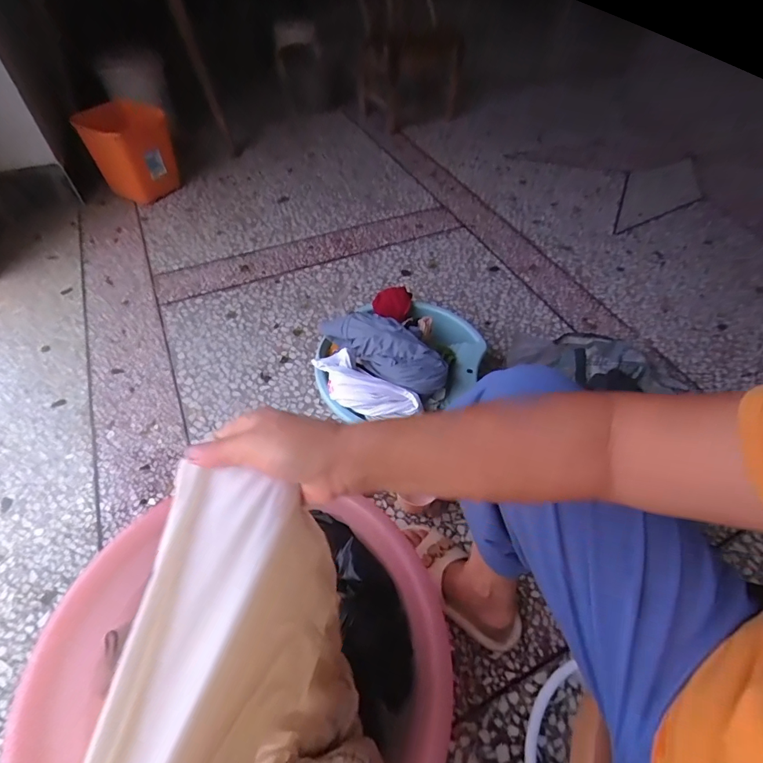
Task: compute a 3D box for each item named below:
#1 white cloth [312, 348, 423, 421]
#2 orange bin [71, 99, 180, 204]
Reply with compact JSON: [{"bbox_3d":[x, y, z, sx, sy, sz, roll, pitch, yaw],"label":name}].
[{"bbox_3d":[-0.031,0.016,0.759,0.209,0.056,0.077,25,55,17],"label":"white cloth"},{"bbox_3d":[-0.854,-0.794,1.442,0.169,0.283,0.228,37,61,25],"label":"orange bin"}]

